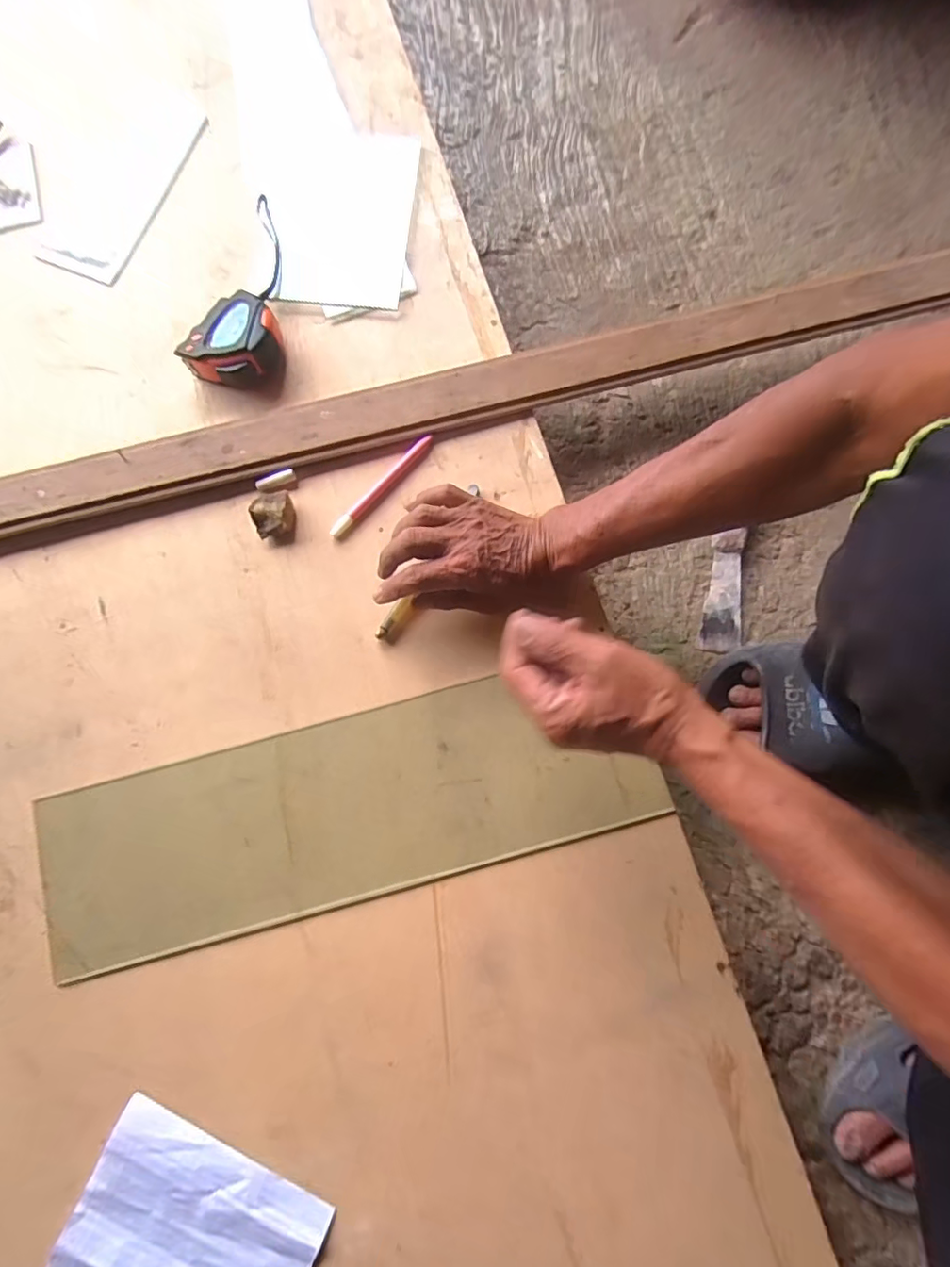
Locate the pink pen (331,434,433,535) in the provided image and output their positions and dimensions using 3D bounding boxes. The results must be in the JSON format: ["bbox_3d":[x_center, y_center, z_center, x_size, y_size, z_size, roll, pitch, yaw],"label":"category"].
[{"bbox_3d":[-0.084,-0.135,0.507,0.011,0.012,0.124,44,82,8],"label":"pink pen"}]

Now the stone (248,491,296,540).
[{"bbox_3d":[-0.184,-0.111,0.505,0.036,0.023,0.042,-14,79,-2],"label":"stone"}]

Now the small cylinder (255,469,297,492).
[{"bbox_3d":[-0.185,-0.142,0.514,0.037,0.009,0.013,-20,79,-4],"label":"small cylinder"}]

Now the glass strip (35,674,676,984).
[{"bbox_3d":[-0.107,0.148,0.461,0.496,0.010,0.147,-15,79,-3],"label":"glass strip"}]

